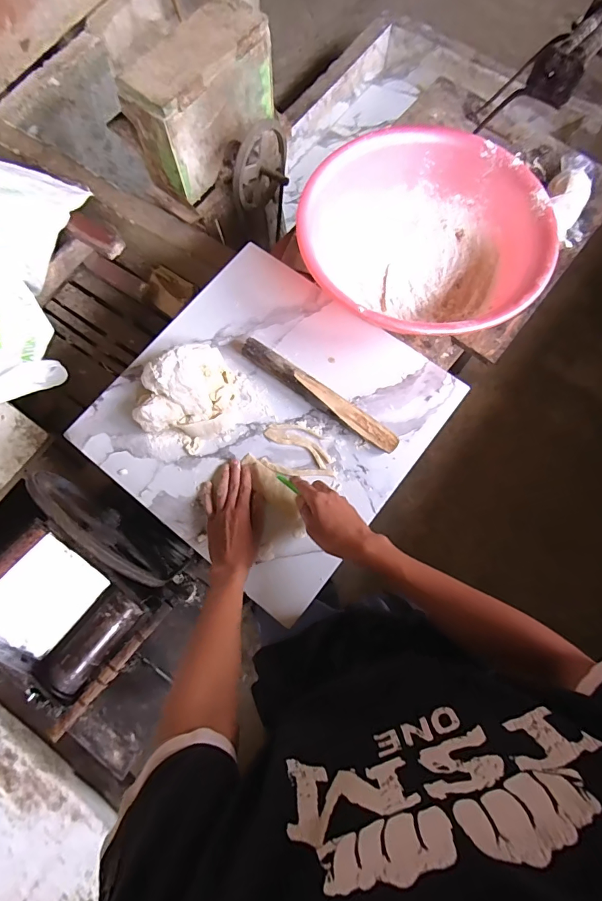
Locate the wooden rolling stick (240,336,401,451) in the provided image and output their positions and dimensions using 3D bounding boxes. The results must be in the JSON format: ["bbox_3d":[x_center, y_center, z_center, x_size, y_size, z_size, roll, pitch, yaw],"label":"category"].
[{"bbox_3d":[0.029,-0.091,0.694,0.297,0.034,0.038,36,76,9],"label":"wooden rolling stick"}]

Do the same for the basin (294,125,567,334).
[{"bbox_3d":[0.203,-0.354,0.728,0.397,0.114,0.389,0,74,-1],"label":"basin"}]

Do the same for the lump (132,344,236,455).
[{"bbox_3d":[-0.187,-0.084,0.677,0.162,0.068,0.143,-24,76,-8],"label":"lump"}]

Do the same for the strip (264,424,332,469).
[{"bbox_3d":[0.000,-0.018,0.688,0.117,0.006,0.047,29,75,7],"label":"strip"}]

